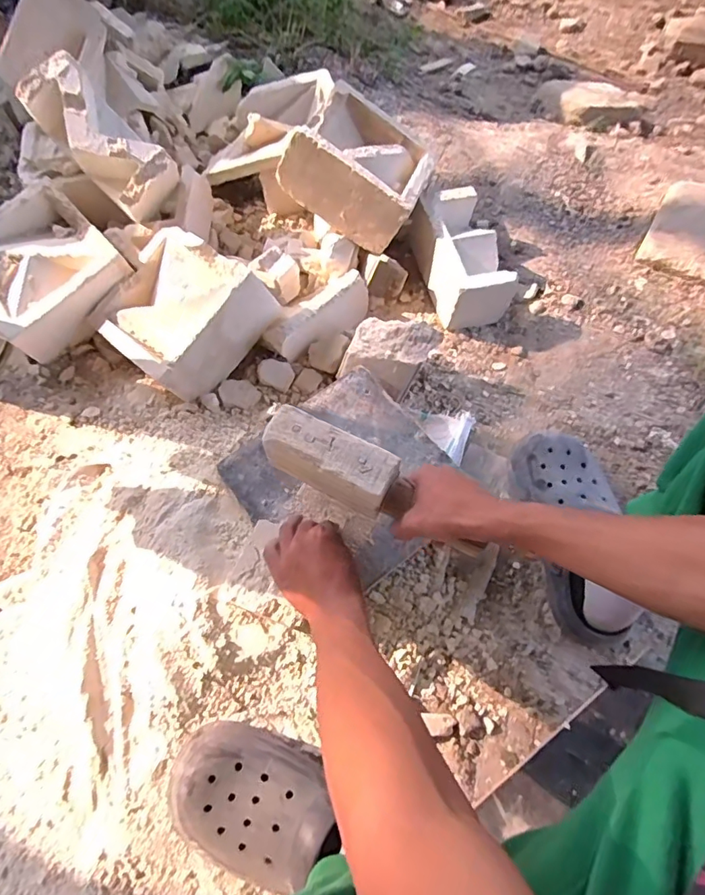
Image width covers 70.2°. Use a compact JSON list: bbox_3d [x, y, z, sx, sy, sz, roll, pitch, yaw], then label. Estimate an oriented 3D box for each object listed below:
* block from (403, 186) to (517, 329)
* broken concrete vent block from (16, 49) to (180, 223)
[{"bbox_3d":[0.183,-0.321,0.814,0.127,0.097,0.206,-15,69,-7],"label":"block"},{"bbox_3d":[-0.368,-0.455,0.755,0.214,0.108,0.107,42,69,-15],"label":"broken concrete vent block"}]

